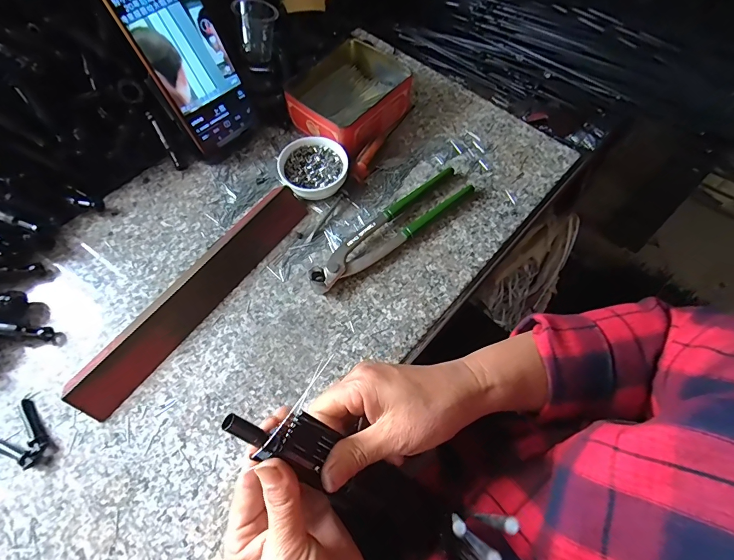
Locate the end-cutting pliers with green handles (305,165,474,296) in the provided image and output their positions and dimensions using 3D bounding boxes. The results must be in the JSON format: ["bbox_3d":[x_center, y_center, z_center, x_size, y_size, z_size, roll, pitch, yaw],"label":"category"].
[{"bbox_3d":[0.025,-0.055,0.387,0.198,0.018,0.044,-37,70,-16],"label":"end-cutting pliers with green handles"}]

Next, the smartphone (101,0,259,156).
[{"bbox_3d":[-0.168,-0.207,0.361,0.075,0.164,0.004,-41,49,-16],"label":"smartphone"}]

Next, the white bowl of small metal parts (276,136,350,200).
[{"bbox_3d":[-0.057,-0.117,0.407,0.070,0.026,0.071,0,65,0],"label":"white bowl of small metal parts"}]

